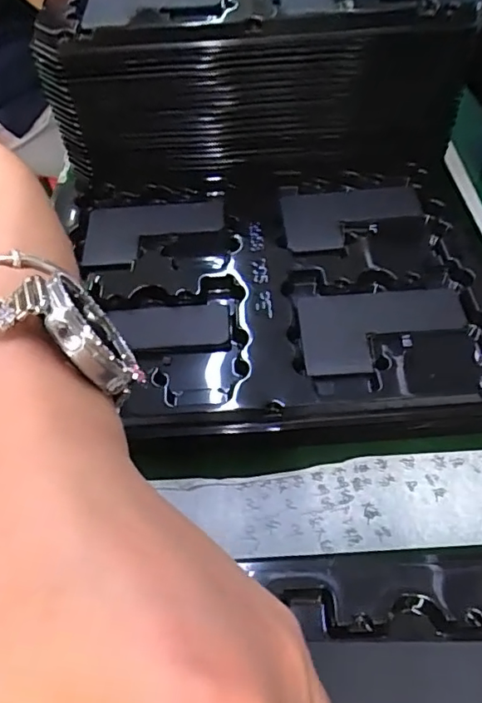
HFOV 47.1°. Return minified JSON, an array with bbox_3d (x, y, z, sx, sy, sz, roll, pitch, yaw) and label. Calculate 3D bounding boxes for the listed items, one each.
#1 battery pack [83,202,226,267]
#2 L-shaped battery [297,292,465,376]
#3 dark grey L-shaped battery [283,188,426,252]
[{"bbox_3d":[-0.061,-0.083,0.385,0.097,0.010,0.062,-5,52,0],"label":"battery pack"},{"bbox_3d":[0.081,-0.013,0.319,0.093,0.004,0.057,-3,52,1],"label":"L-shaped battery"},{"bbox_3d":[0.076,-0.094,0.380,0.095,0.010,0.062,-3,52,2],"label":"dark grey L-shaped battery"}]

